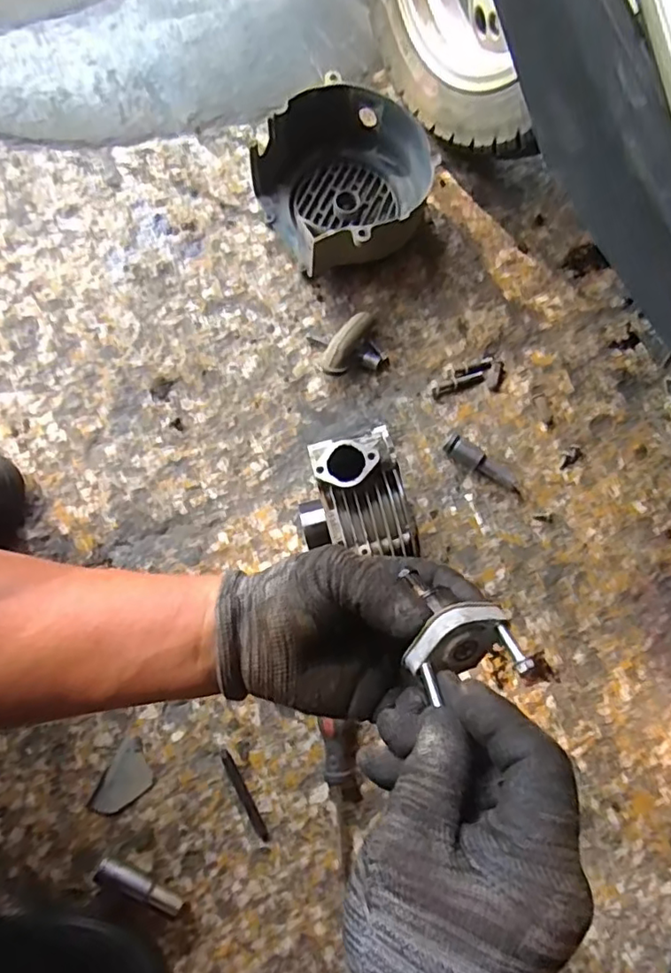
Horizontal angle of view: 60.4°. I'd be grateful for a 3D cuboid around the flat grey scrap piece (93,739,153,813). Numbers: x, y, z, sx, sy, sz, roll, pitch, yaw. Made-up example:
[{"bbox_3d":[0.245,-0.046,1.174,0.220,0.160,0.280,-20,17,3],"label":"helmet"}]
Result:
[{"bbox_3d":[-0.185,0.260,0.505,0.037,0.004,0.057,30,77,6],"label":"flat grey scrap piece"}]

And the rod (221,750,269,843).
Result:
[{"bbox_3d":[-0.081,0.274,0.510,0.010,0.004,0.082,-29,78,-8],"label":"rod"}]

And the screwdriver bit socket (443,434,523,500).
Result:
[{"bbox_3d":[0.150,-0.021,0.576,0.089,0.023,0.019,34,77,7],"label":"screwdriver bit socket"}]

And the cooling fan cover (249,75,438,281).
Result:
[{"bbox_3d":[0.010,-0.317,0.598,0.173,0.070,0.165,-37,80,-10],"label":"cooling fan cover"}]

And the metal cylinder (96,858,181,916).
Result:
[{"bbox_3d":[-0.162,0.333,0.481,0.075,0.020,0.015,24,76,4],"label":"metal cylinder"}]

